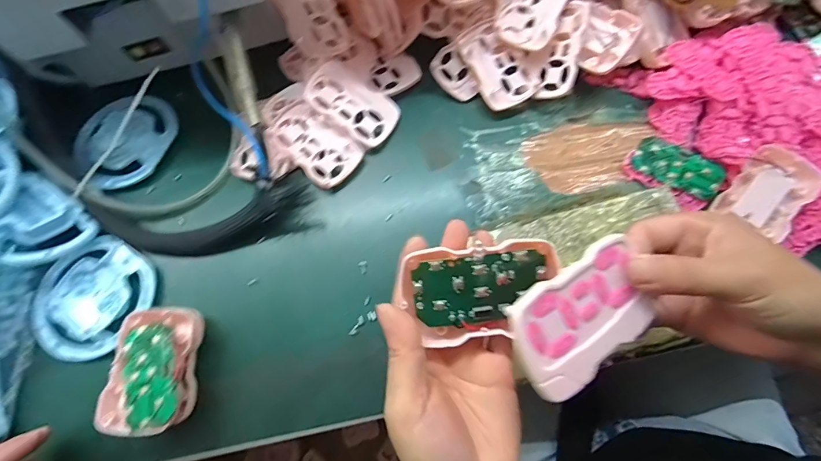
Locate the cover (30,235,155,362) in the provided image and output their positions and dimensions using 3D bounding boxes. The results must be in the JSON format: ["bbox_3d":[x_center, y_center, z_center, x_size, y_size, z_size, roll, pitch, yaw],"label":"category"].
[{"bbox_3d":[-0.279,0.060,0.355,0.094,0.012,0.102,34,76,12],"label":"cover"}]

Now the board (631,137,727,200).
[{"bbox_3d":[0.243,-0.058,0.365,0.074,0.009,0.036,34,76,12],"label":"board"}]

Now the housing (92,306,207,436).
[{"bbox_3d":[-0.202,0.108,0.321,0.057,0.037,0.091,-2,72,1],"label":"housing"}]

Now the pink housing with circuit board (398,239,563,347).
[{"bbox_3d":[0.039,0.033,0.228,0.082,0.015,0.051,-6,96,-1],"label":"pink housing with circuit board"}]

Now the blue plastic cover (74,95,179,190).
[{"bbox_3d":[-0.294,-0.090,0.414,0.094,0.017,0.101,3,72,3],"label":"blue plastic cover"}]

